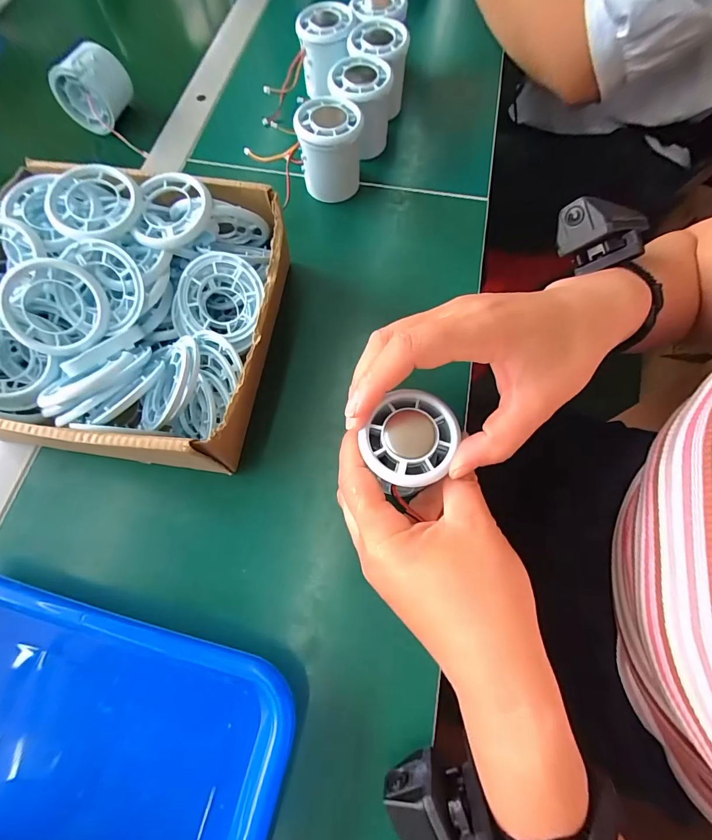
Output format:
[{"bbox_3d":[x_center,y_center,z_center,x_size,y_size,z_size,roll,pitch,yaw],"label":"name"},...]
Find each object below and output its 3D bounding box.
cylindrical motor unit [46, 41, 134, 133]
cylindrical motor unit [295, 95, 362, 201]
[{"bbox_3d":[-0.268,-0.333,0.384,0.061,0.057,0.061,3,60,20],"label":"cylindrical motor unit"},{"bbox_3d":[-0.022,-0.237,0.338,0.052,0.066,0.051,-1,70,2],"label":"cylindrical motor unit"}]

